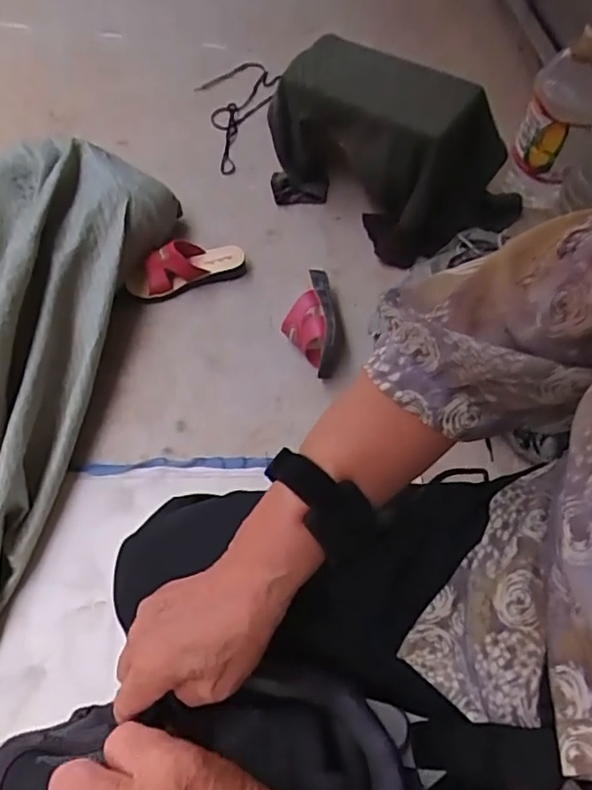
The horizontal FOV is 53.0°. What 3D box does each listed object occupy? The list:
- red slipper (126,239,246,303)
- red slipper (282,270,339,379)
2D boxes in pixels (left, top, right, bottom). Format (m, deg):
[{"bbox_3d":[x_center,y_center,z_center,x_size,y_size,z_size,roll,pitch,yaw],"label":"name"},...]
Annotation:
[{"bbox_3d":[-0.217,-0.252,1.167,0.235,0.073,0.088,-21,58,-11],"label":"red slipper"},{"bbox_3d":[0.025,-0.133,1.081,0.097,0.075,0.218,-8,57,-3],"label":"red slipper"}]

